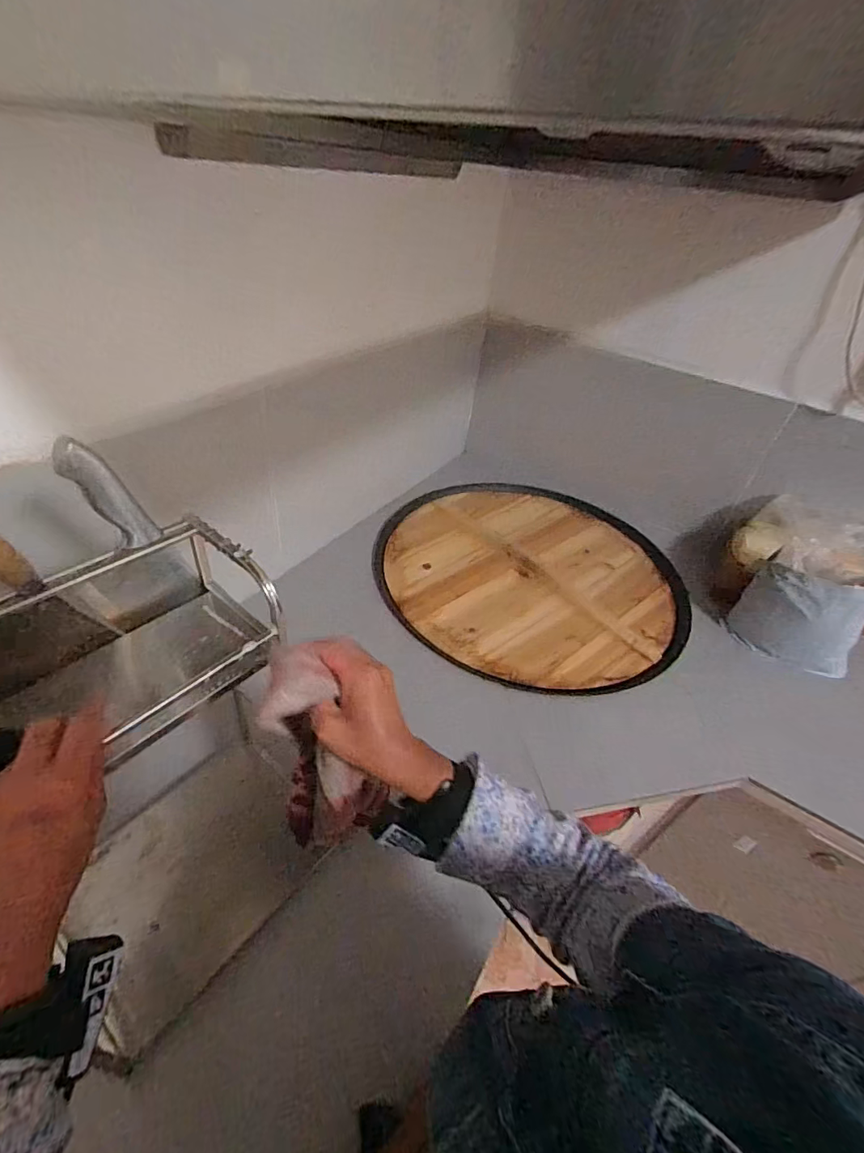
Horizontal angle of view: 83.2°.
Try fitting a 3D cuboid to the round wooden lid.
[{"bbox_3d":[0.217,-0.031,1.166,0.675,0.040,0.722,5,41,-4],"label":"round wooden lid"}]

